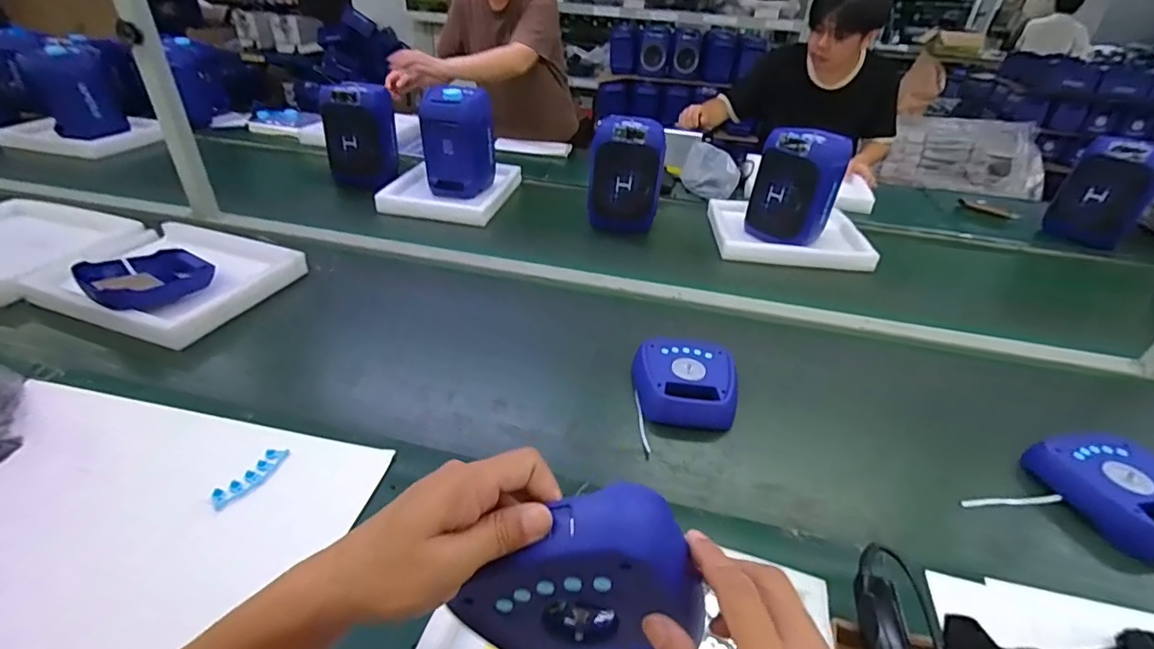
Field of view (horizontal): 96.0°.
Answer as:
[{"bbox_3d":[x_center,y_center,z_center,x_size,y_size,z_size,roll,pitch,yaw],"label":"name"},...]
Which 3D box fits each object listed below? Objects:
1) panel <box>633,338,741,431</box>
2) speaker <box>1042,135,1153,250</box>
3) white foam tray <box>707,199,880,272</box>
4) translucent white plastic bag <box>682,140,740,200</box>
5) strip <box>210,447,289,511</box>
[{"bbox_3d":[0.169,0.088,0.820,0.157,0.048,0.173,9,34,8],"label":"panel"},{"bbox_3d":[1.348,-0.338,1.321,0.143,0.239,0.170,-25,44,-36],"label":"speaker"},{"bbox_3d":[0.517,-0.231,1.288,0.357,0.053,0.260,8,34,6],"label":"white foam tray"},{"bbox_3d":[0.380,-0.435,1.498,0.071,0.142,0.151,-21,41,-32],"label":"translucent white plastic bag"},{"bbox_3d":[-0.398,0.188,0.637,0.015,0.024,0.095,17,36,20],"label":"strip"}]

